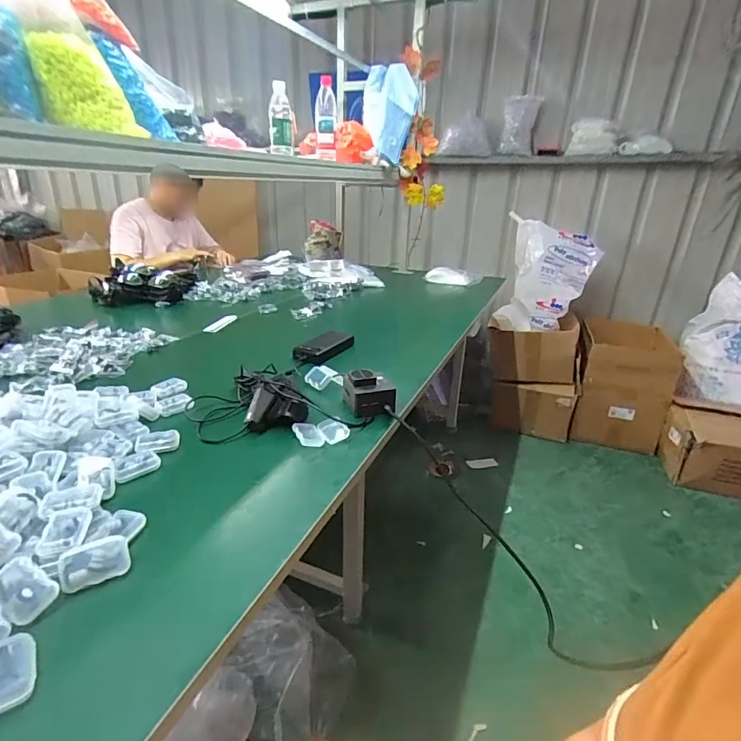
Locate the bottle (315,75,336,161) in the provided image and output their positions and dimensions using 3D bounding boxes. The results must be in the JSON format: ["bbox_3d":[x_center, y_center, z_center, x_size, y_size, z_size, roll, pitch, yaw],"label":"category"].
[{"bbox_3d":[-0.136,-0.765,1.334,0.066,0.211,0.062,-1,23,-9],"label":"bottle"}]

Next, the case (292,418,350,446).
[{"bbox_3d":[-0.072,0.093,0.648,0.075,0.019,0.051,-9,25,-26],"label":"case"}]

